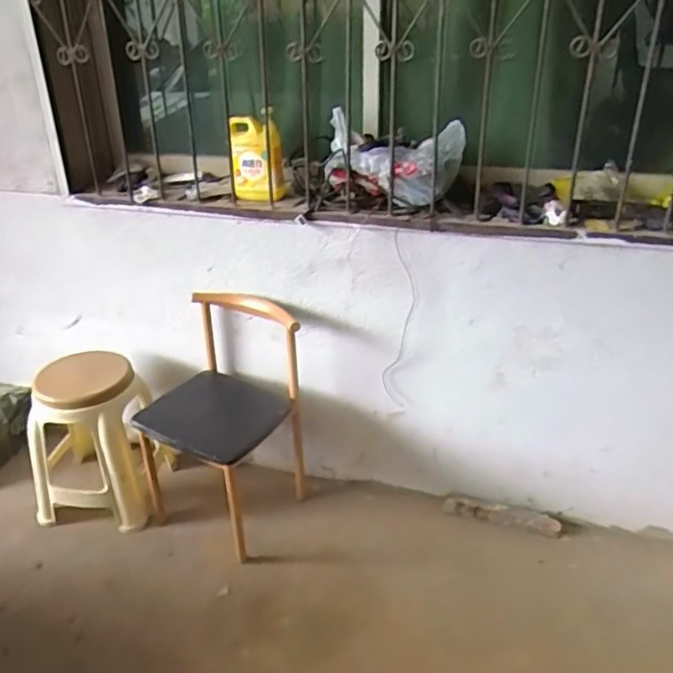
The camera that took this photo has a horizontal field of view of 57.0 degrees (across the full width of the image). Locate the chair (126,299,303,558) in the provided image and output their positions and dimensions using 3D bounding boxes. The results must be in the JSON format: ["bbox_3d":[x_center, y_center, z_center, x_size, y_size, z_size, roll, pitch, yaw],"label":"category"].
[{"bbox_3d":[-0.335,0.236,1.775,0.407,0.631,0.399,12,30,22],"label":"chair"}]

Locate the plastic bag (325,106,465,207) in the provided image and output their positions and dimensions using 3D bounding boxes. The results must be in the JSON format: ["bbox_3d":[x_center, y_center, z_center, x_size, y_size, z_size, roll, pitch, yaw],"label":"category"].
[{"bbox_3d":[0.149,-0.450,1.593,0.337,0.185,0.141,7,29,14],"label":"plastic bag"}]

